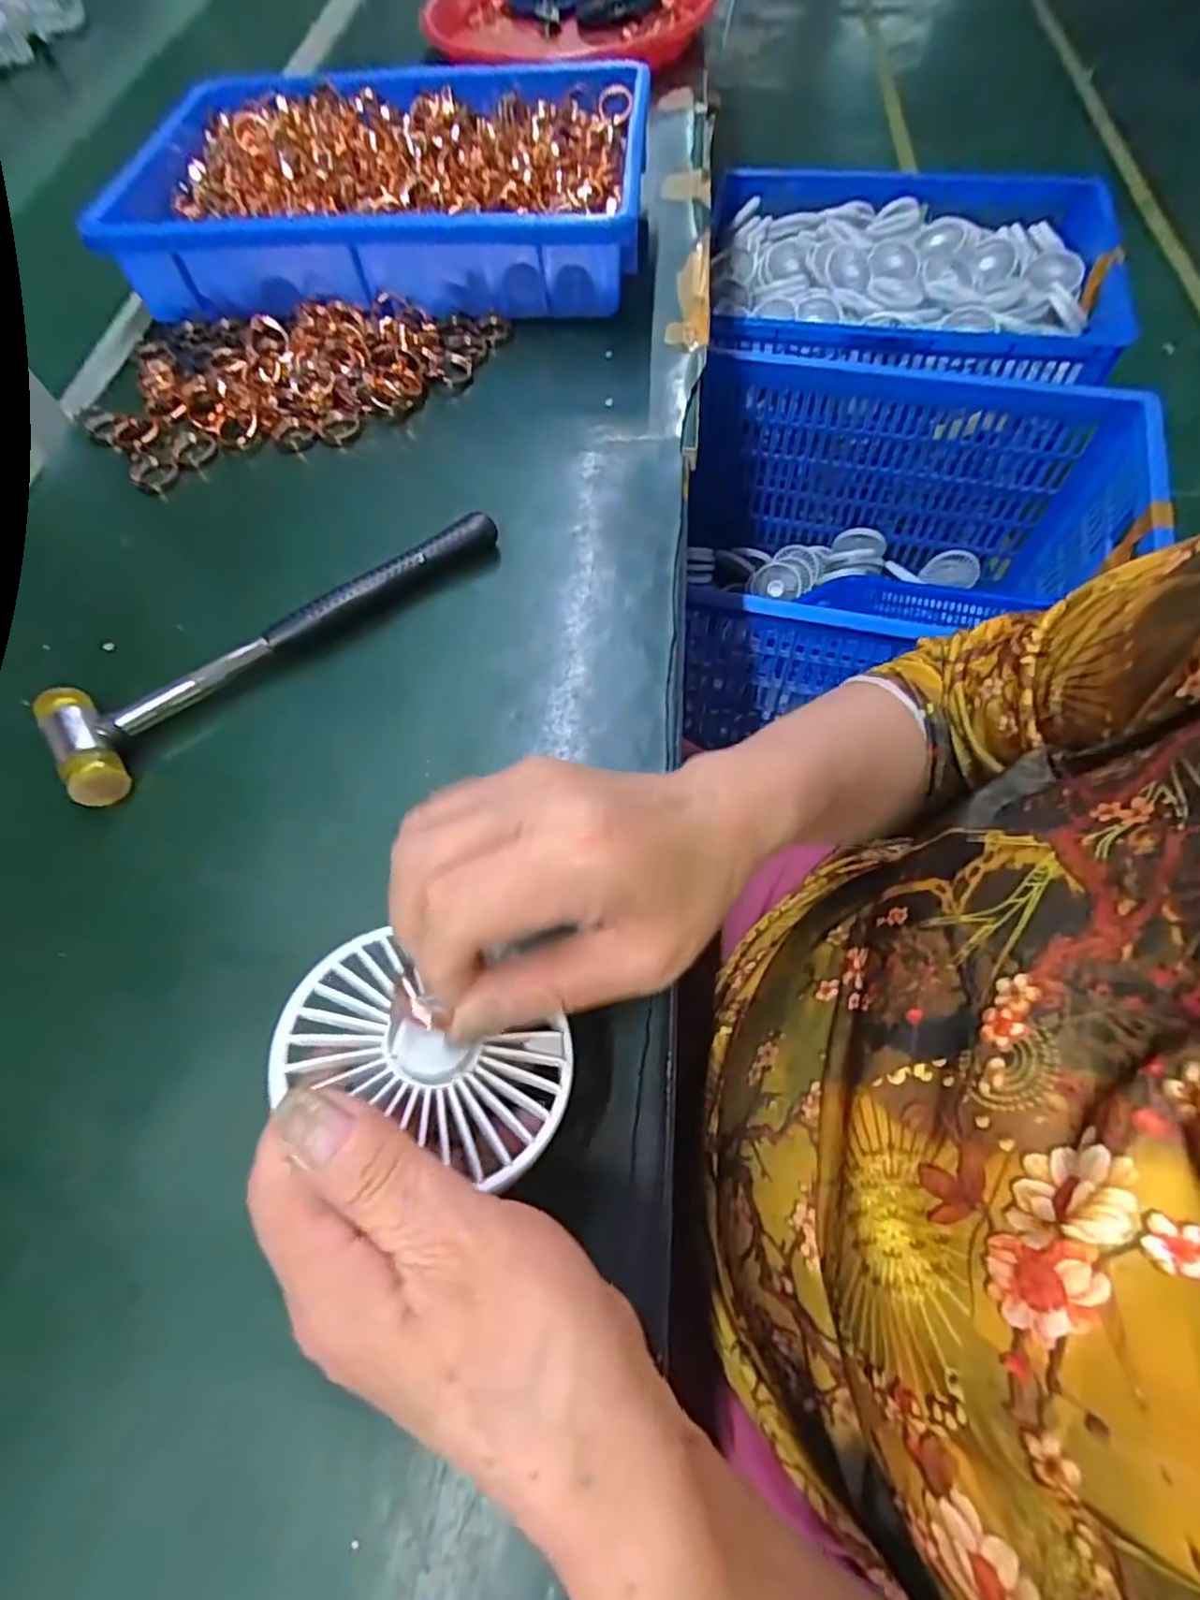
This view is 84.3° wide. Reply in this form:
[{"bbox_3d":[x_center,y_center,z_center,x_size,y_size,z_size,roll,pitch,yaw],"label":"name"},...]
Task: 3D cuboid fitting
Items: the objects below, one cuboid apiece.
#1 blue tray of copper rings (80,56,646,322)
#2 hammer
[{"bbox_3d":[-0.150,-0.441,0.477,0.358,0.057,0.221,3,65,4],"label":"blue tray of copper rings"},{"bbox_3d":[-0.159,-0.087,0.339,0.237,0.023,0.057,-36,68,-13],"label":"hammer"}]

